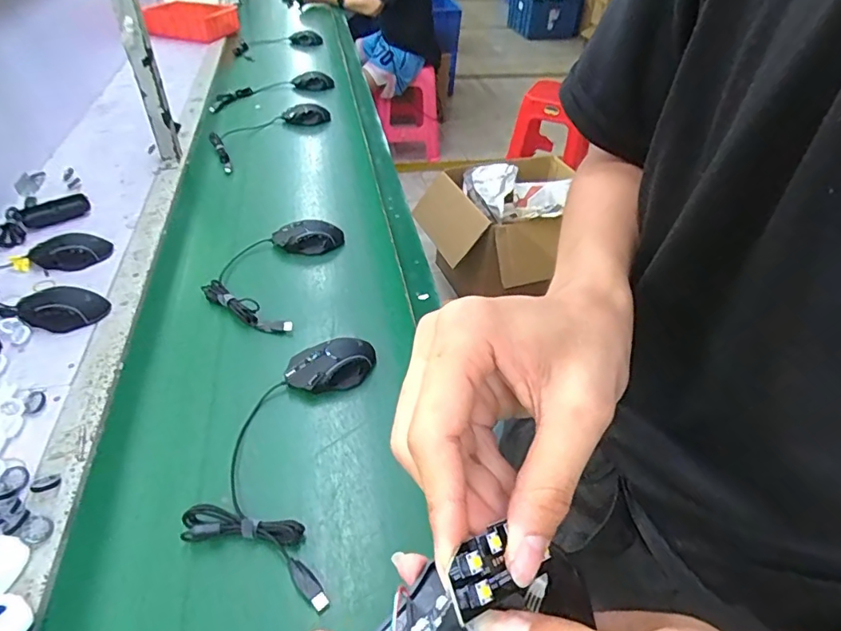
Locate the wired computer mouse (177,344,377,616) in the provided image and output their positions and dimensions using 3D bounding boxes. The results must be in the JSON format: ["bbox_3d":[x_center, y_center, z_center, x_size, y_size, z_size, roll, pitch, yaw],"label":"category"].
[{"bbox_3d":[-0.150,0.141,0.580,0.150,0.035,0.319,5,42,3],"label":"wired computer mouse"}]

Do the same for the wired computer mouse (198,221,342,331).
[{"bbox_3d":[-0.240,-0.082,0.830,0.158,0.034,0.260,10,42,8],"label":"wired computer mouse"}]

